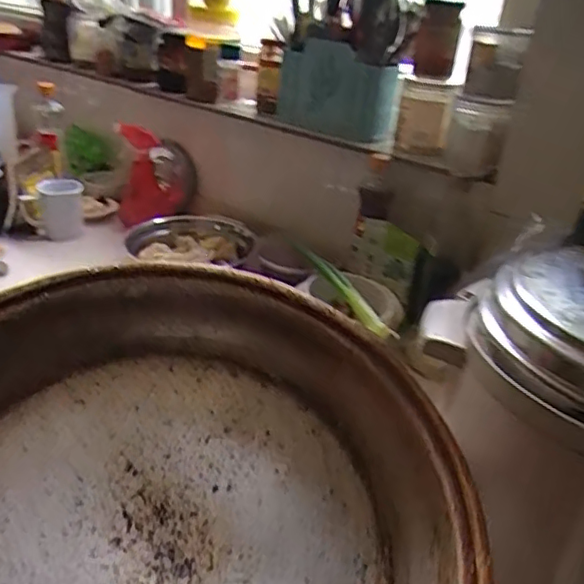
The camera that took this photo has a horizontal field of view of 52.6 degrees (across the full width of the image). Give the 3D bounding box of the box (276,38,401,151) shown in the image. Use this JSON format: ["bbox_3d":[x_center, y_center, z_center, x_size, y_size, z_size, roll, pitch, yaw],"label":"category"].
[{"bbox_3d":[0.057,-0.295,0.865,0.072,0.123,0.196,-21,39,-38],"label":"box"}]

